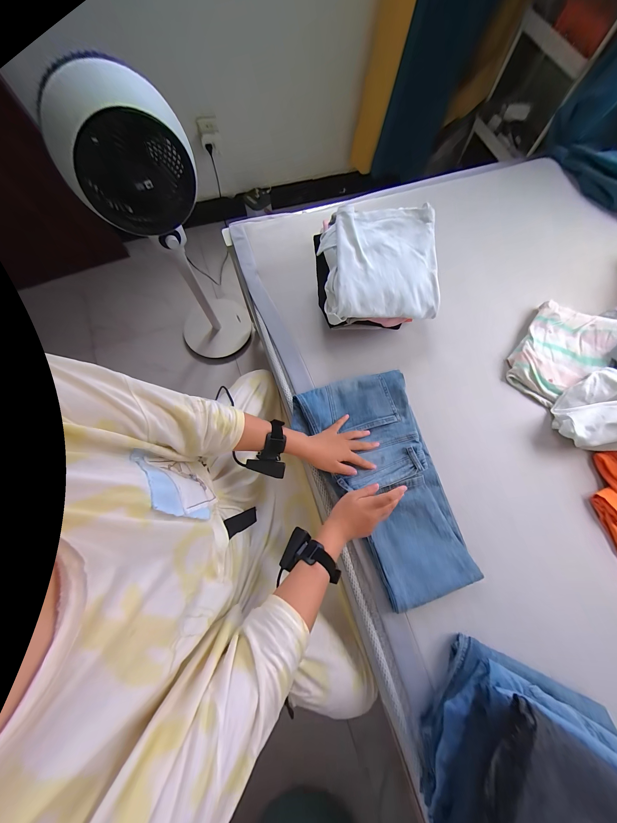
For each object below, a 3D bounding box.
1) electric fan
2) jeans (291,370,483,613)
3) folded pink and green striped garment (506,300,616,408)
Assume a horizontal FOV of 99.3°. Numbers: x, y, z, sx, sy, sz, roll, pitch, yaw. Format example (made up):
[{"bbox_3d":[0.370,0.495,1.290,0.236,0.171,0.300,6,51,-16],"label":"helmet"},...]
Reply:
[{"bbox_3d":[-0.403,-0.470,0.853,0.284,0.801,0.282,-32,77,-10],"label":"electric fan"},{"bbox_3d":[0.160,0.136,0.544,0.237,0.031,0.456,-22,77,-7],"label":"jeans"},{"bbox_3d":[0.607,-0.142,0.632,0.167,0.048,0.255,36,76,9],"label":"folded pink and green striped garment"}]

